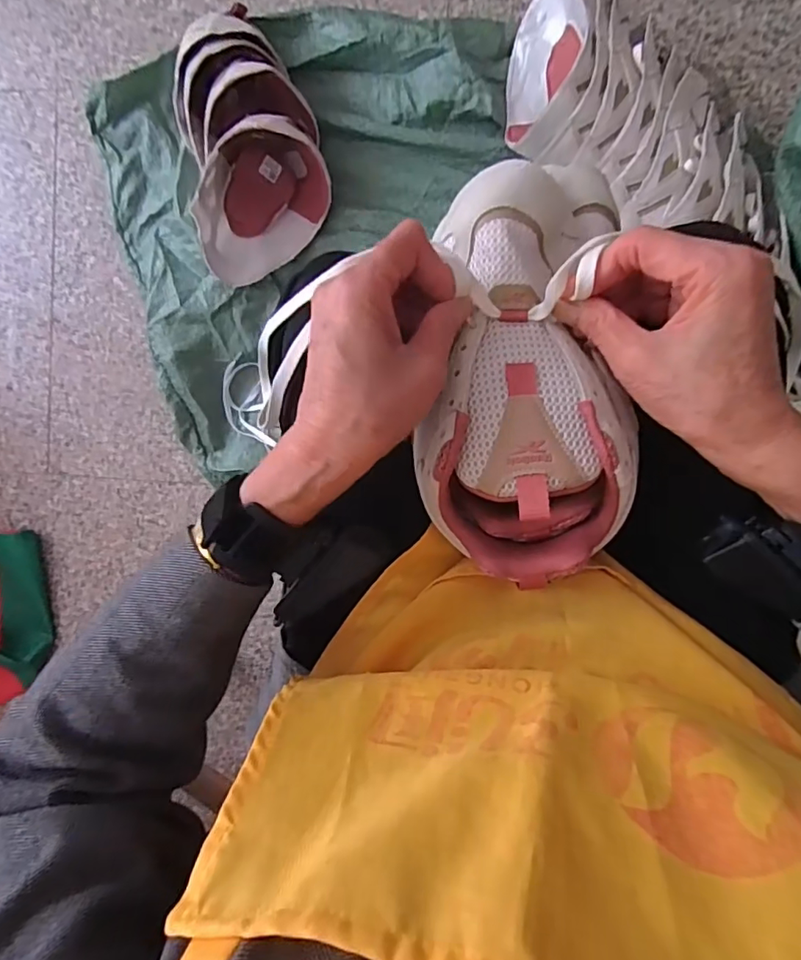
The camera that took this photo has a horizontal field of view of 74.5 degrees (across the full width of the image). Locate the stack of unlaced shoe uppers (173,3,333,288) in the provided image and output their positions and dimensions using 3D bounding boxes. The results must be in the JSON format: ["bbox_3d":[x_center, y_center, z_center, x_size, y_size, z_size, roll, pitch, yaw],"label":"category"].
[{"bbox_3d":[-0.192,-0.433,0.703,0.167,0.119,0.296,-9,91,8],"label":"stack of unlaced shoe uppers"}]

